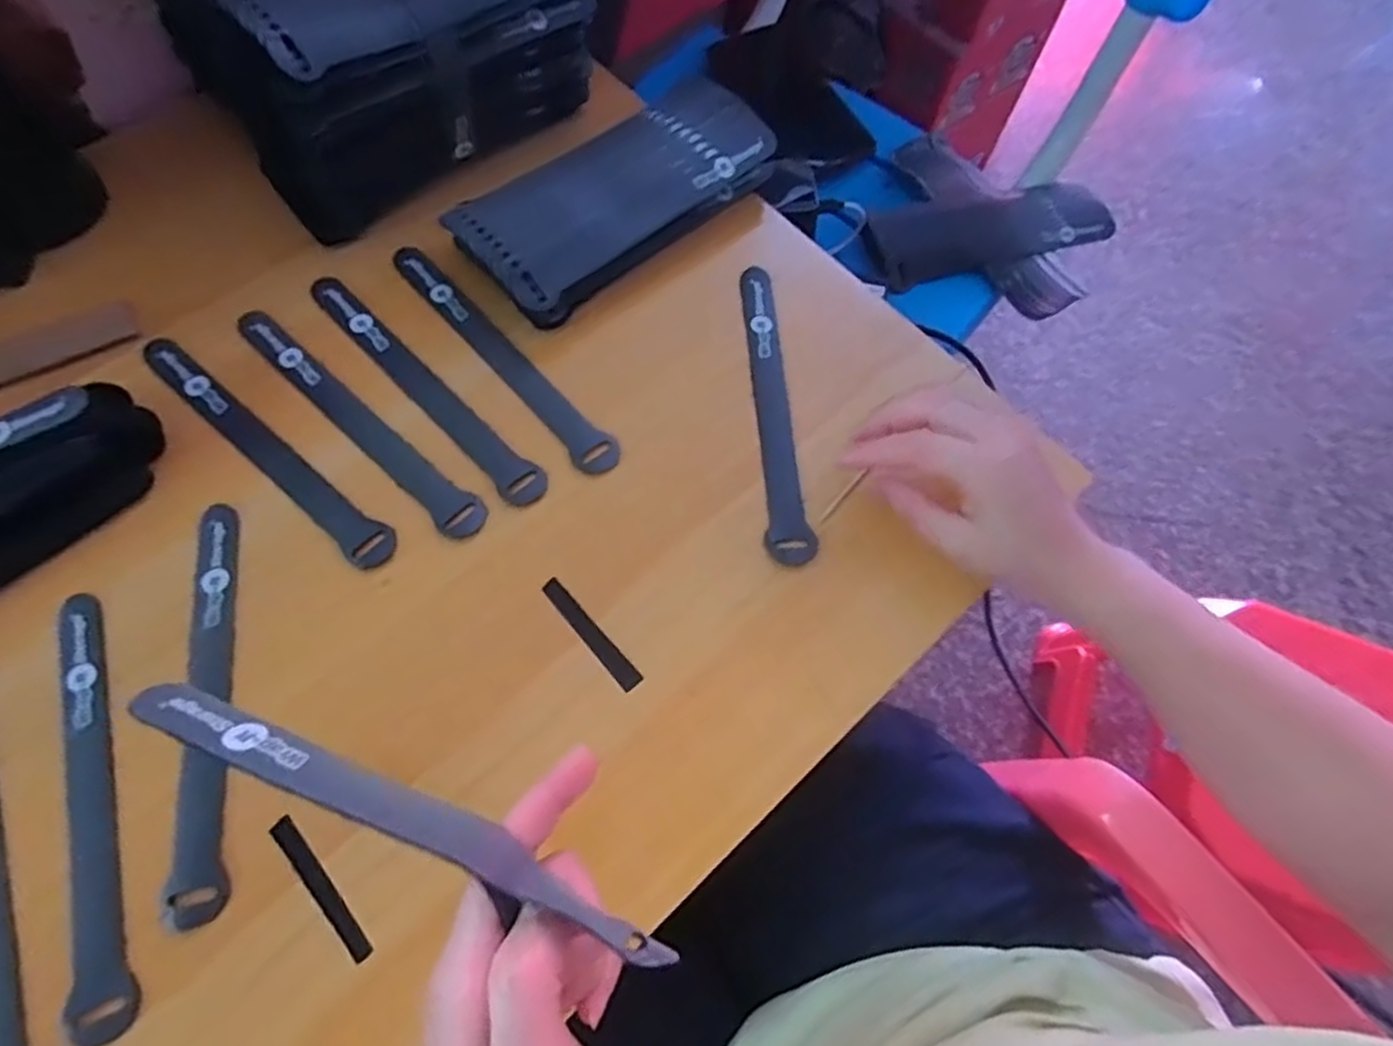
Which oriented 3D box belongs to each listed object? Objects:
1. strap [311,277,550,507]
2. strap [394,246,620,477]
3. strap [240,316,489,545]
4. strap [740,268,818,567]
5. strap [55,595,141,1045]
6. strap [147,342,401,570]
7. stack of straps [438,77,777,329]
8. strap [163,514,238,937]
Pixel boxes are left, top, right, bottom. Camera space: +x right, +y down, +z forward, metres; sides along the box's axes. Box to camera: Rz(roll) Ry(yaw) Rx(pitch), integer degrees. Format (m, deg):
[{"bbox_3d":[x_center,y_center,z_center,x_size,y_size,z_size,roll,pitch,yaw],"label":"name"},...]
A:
[{"bbox_3d":[-0.163,-0.085,0.441,0.025,0.005,0.211,-40,73,-19],"label":"strap"},{"bbox_3d":[-0.122,-0.104,0.454,0.025,0.004,0.210,-40,73,-19],"label":"strap"},{"bbox_3d":[-0.198,-0.063,0.431,0.208,0.004,0.024,40,69,15],"label":"strap"},{"bbox_3d":[0.044,-0.070,0.436,0.023,0.005,0.199,-3,65,-5],"label":"strap"},{"bbox_3d":[-0.281,0.126,0.344,0.024,0.004,0.200,-20,67,-12],"label":"strap"},{"bbox_3d":[-0.245,-0.045,0.423,0.210,0.004,0.025,39,67,16],"label":"strap"},{"bbox_3d":[-0.048,-0.213,0.482,0.096,0.040,0.223,43,72,14],"label":"stack of straps"},{"bbox_3d":[-0.238,0.084,0.368,0.024,0.006,0.201,-6,67,-9],"label":"strap"}]

